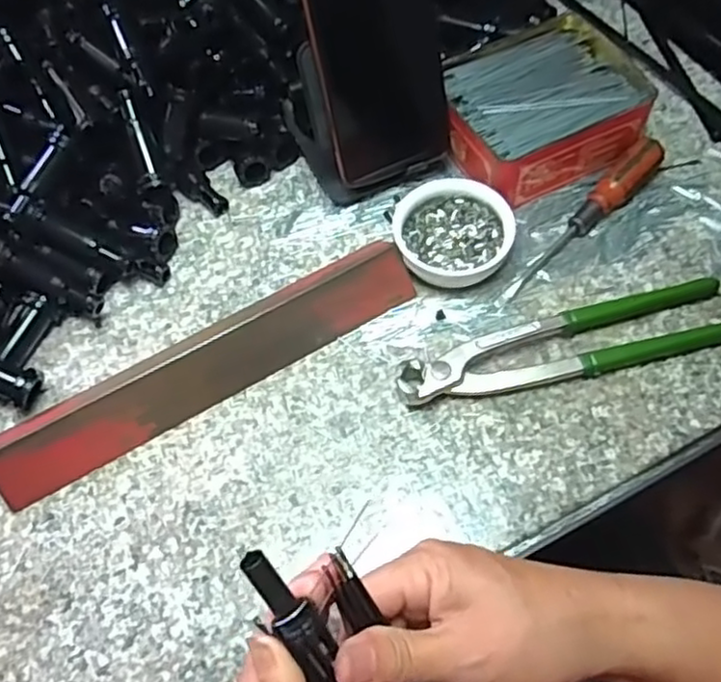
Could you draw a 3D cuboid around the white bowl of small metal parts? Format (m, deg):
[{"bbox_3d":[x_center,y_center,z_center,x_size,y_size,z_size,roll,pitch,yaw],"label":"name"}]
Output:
[{"bbox_3d":[0.058,-0.067,0.437,0.071,0.024,0.067,-2,61,3],"label":"white bowl of small metal parts"}]

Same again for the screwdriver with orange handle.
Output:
[{"bbox_3d":[0.139,-0.075,0.437,0.152,0.020,0.019,-42,66,-17],"label":"screwdriver with orange handle"}]

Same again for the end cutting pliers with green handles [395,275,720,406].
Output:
[{"bbox_3d":[0.120,0.002,0.400,0.197,0.018,0.043,-15,61,-4],"label":"end cutting pliers with green handles"}]

